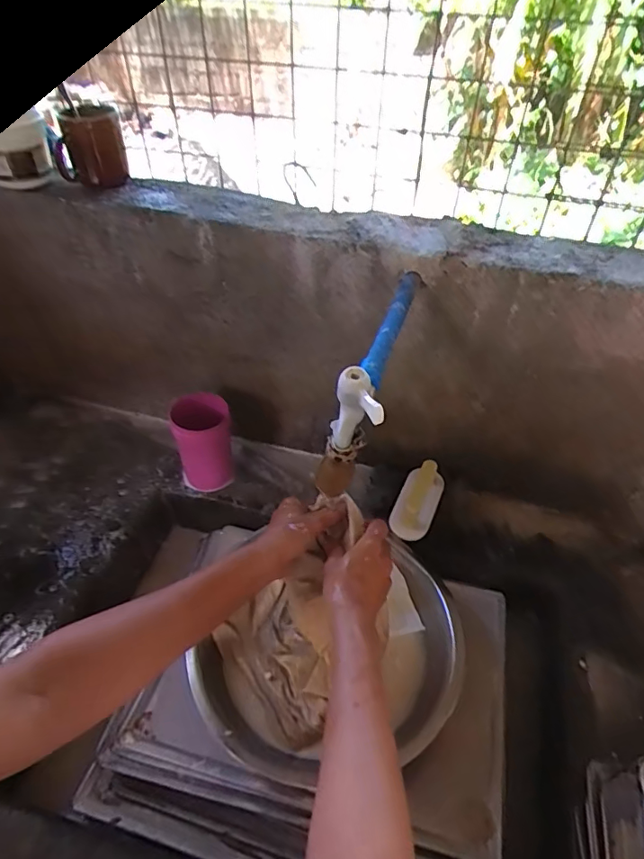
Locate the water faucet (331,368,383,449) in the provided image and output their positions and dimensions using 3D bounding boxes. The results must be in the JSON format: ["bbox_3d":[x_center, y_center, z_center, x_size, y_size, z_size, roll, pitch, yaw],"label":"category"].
[{"bbox_3d":[0.029,-0.007,0.457,0.032,0.076,0.051,-7,46,-8],"label":"water faucet"}]

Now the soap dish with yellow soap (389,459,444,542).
[{"bbox_3d":[0.142,0.105,0.770,0.060,0.052,0.125,19,62,16],"label":"soap dish with yellow soap"}]

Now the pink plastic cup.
[{"bbox_3d":[-0.184,0.023,0.807,0.085,0.129,0.084,-6,46,-7],"label":"pink plastic cup"}]

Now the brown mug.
[{"bbox_3d":[-0.305,-0.369,0.672,0.089,0.099,0.088,-15,48,-15],"label":"brown mug"}]

